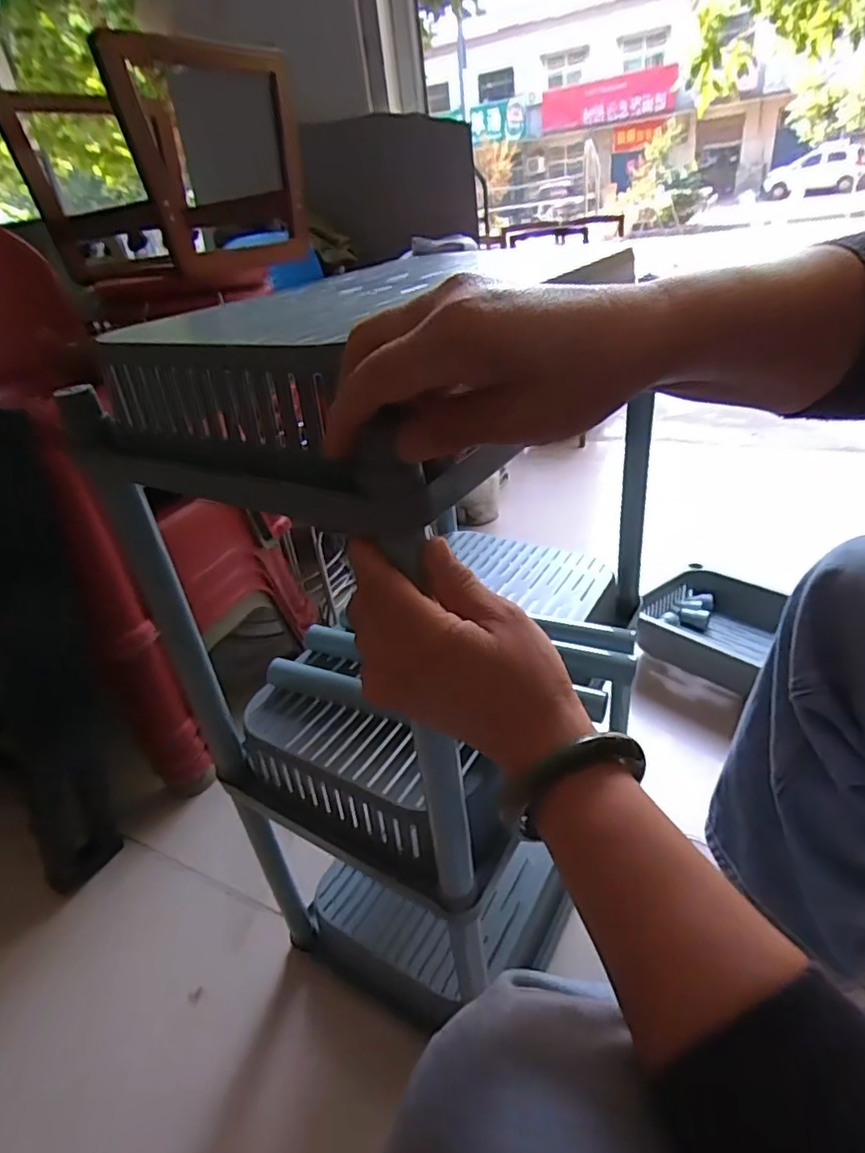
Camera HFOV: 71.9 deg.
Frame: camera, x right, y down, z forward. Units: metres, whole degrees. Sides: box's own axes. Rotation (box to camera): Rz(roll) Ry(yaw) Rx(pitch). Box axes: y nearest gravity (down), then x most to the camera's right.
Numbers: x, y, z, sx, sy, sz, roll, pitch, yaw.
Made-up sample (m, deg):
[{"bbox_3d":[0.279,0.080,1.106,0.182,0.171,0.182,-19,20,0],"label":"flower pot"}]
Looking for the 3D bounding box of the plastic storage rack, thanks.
[{"bbox_3d":[0.018,0.066,0.618,0.284,0.664,0.438,14,37,30],"label":"plastic storage rack"}]

